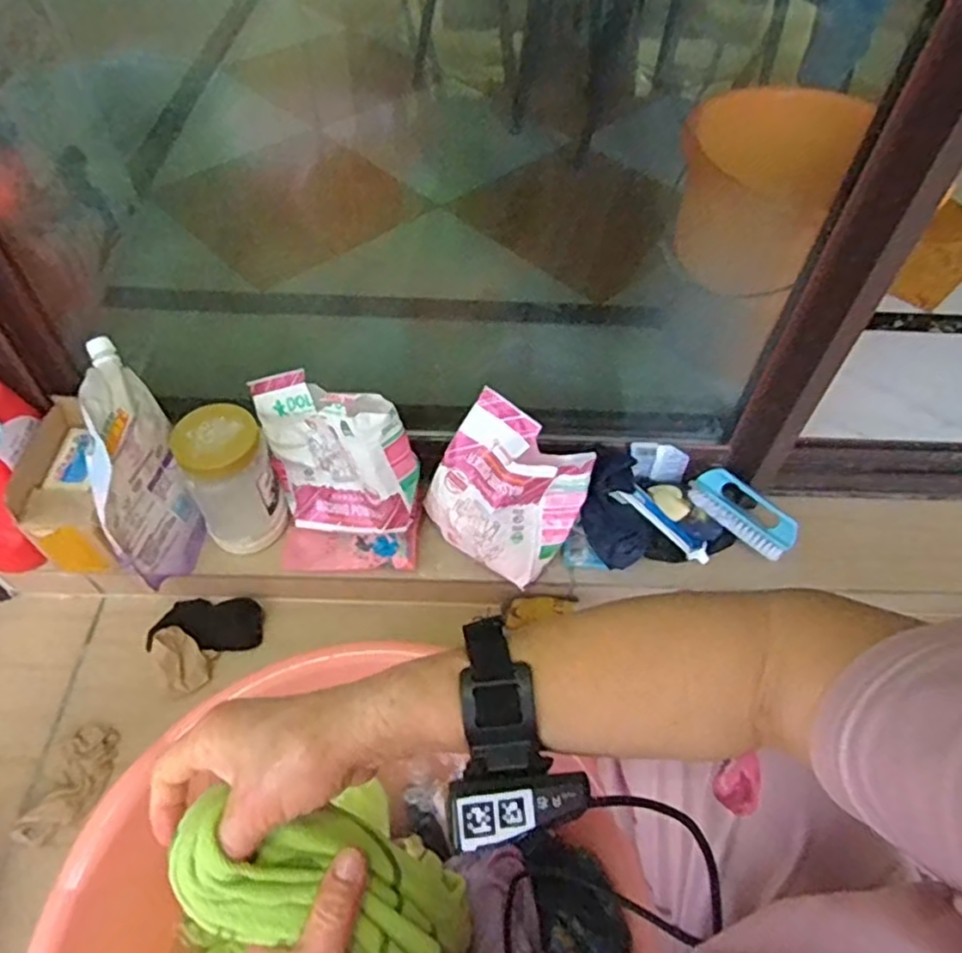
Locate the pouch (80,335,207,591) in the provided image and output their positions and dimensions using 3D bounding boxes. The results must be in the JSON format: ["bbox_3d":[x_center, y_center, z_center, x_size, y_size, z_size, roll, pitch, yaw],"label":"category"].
[{"bbox_3d":[-0.380,-0.004,0.759,0.082,0.240,0.153,-15,55,-13],"label":"pouch"}]

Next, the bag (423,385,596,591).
[{"bbox_3d":[0.028,0.014,0.813,0.173,0.156,0.133,25,55,15],"label":"bag"}]

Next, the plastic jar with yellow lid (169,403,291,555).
[{"bbox_3d":[-0.294,0.007,0.813,0.098,0.159,0.100,-19,56,-16],"label":"plastic jar with yellow lid"}]

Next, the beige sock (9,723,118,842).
[{"bbox_3d":[-0.440,0.334,0.739,0.064,0.017,0.121,12,53,7],"label":"beige sock"}]

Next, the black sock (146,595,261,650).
[{"bbox_3d":[-0.332,0.179,0.833,0.129,0.026,0.054,9,48,-28],"label":"black sock"}]

